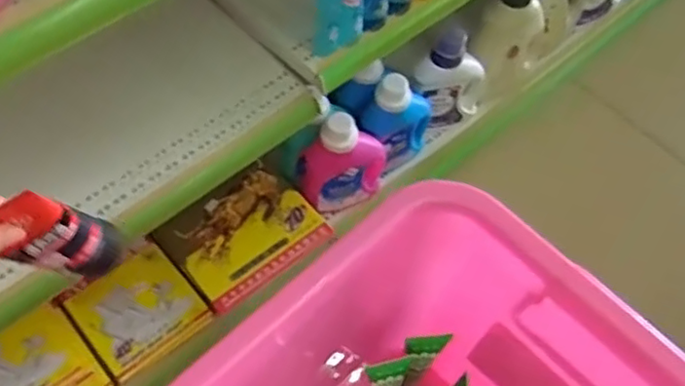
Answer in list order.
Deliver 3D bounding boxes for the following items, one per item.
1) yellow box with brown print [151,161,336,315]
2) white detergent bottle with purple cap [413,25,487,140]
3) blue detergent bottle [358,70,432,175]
[{"bbox_3d":[-0.166,0.066,1.091,0.233,0.034,0.191,-35,67,-21],"label":"yellow box with brown print"},{"bbox_3d":[0.199,-0.214,1.179,0.144,0.227,0.071,-25,63,-16],"label":"white detergent bottle with purple cap"},{"bbox_3d":[0.098,-0.129,1.121,0.129,0.199,0.072,-32,66,-20],"label":"blue detergent bottle"}]

